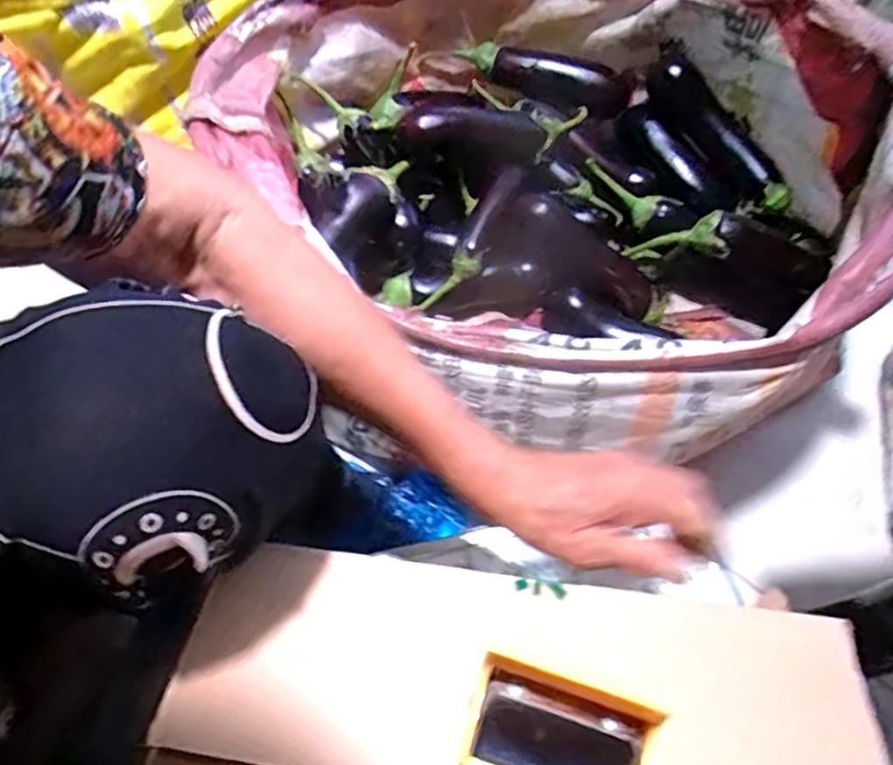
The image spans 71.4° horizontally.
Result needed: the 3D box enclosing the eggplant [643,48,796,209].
[{"bbox_3d":[0.314,-0.289,0.730,0.051,0.056,0.225,-38,86,-17],"label":"eggplant"}]

